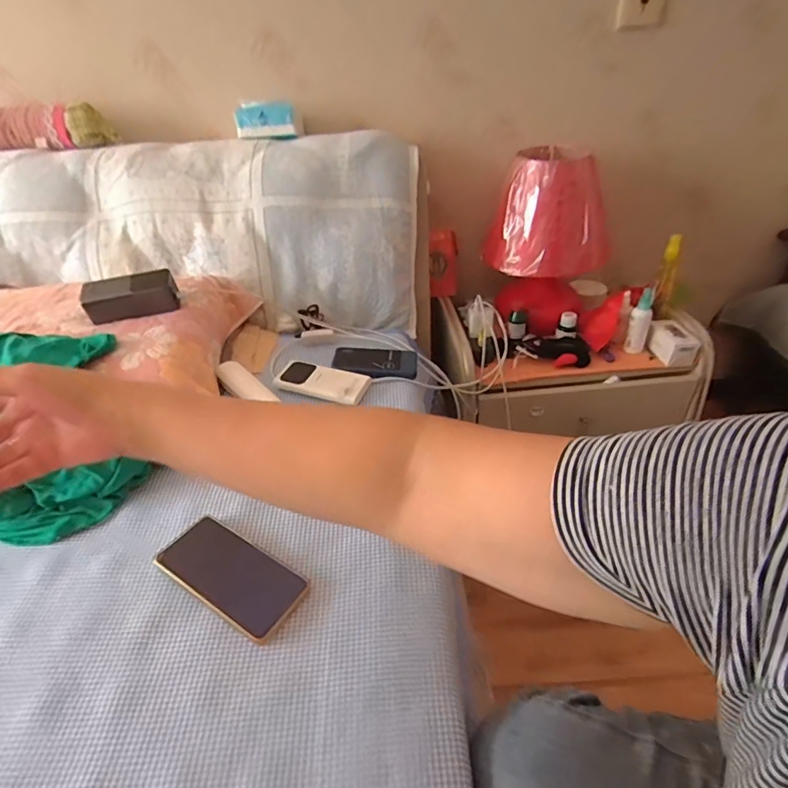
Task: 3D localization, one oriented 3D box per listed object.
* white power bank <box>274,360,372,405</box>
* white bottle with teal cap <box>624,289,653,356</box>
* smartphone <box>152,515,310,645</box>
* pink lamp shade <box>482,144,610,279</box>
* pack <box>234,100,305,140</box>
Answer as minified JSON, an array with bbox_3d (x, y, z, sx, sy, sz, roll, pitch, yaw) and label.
[{"bbox_3d":[-0.118,-0.020,0.769,0.147,0.018,0.077,11,39,17],"label":"white power bank"},{"bbox_3d":[0.510,-0.148,0.977,0.042,0.123,0.040,17,42,24],"label":"white bottle with teal cap"},{"bbox_3d":[-0.177,0.193,0.513,0.163,0.007,0.077,25,45,21],"label":"smartphone"},{"bbox_3d":[0.312,-0.371,0.964,0.228,0.203,0.182,4,38,9],"label":"pink lamp shade"},{"bbox_3d":[-0.247,-0.539,0.940,0.127,0.074,0.039,-7,37,-6],"label":"pack"}]

